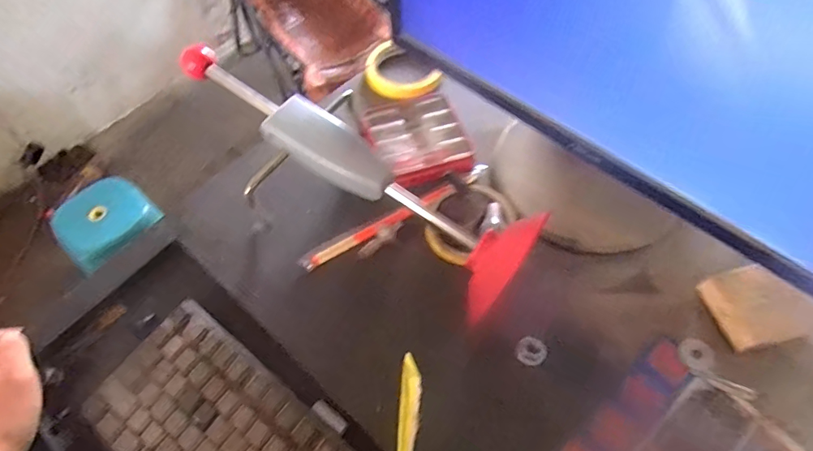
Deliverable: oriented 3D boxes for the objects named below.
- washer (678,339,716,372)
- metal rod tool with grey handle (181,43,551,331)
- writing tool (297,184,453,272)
[{"bbox_3d":[0.254,0.113,0.415,0.028,0.004,0.029,34,65,19],"label":"washer"},{"bbox_3d":[-0.055,-0.054,0.445,0.368,0.094,0.079,37,66,20],"label":"metal rod tool with grey handle"},{"bbox_3d":[-0.027,-0.001,0.482,0.173,0.009,0.016,-28,63,-15],"label":"writing tool"}]

